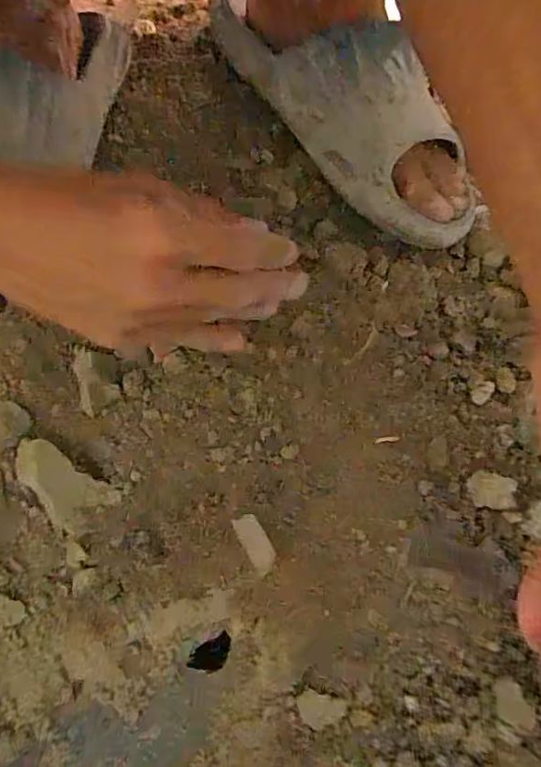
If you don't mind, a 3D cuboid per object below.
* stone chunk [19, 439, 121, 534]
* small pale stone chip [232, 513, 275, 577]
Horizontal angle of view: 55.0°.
[{"bbox_3d":[-0.124,0.061,0.305,0.061,0.010,0.033,40,65,-14],"label":"stone chunk"},{"bbox_3d":[-0.008,0.091,0.296,0.014,0.005,0.034,-25,84,-16],"label":"small pale stone chip"}]

